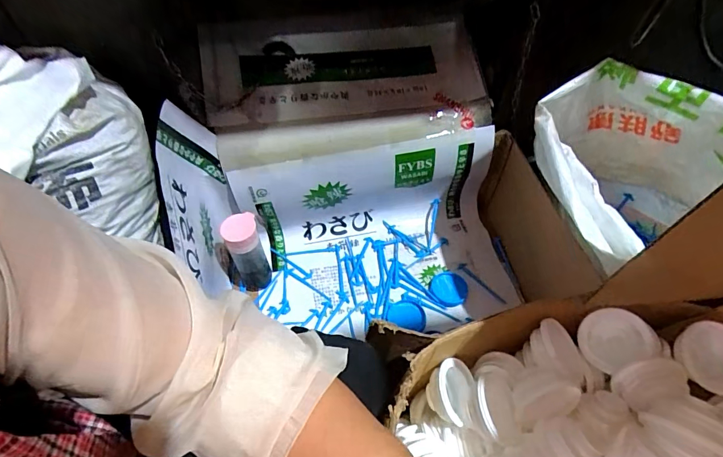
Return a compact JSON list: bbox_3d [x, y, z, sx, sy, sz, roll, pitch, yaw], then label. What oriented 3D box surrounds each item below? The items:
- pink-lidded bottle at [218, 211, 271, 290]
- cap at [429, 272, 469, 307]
[{"bbox_3d":[-0.230,0.047,0.806,0.063,0.174,0.072,-17,55,-13],"label":"pink-lidded bottle"},{"bbox_3d":[0.192,0.134,0.877,0.078,0.014,0.084,0,53,0],"label":"cap"}]

